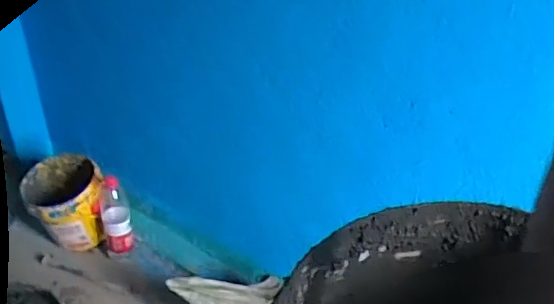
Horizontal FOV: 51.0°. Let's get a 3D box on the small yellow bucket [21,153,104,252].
[{"bbox_3d":[-0.649,0.176,1.797,0.215,0.266,0.234,1,36,-1],"label":"small yellow bucket"}]

